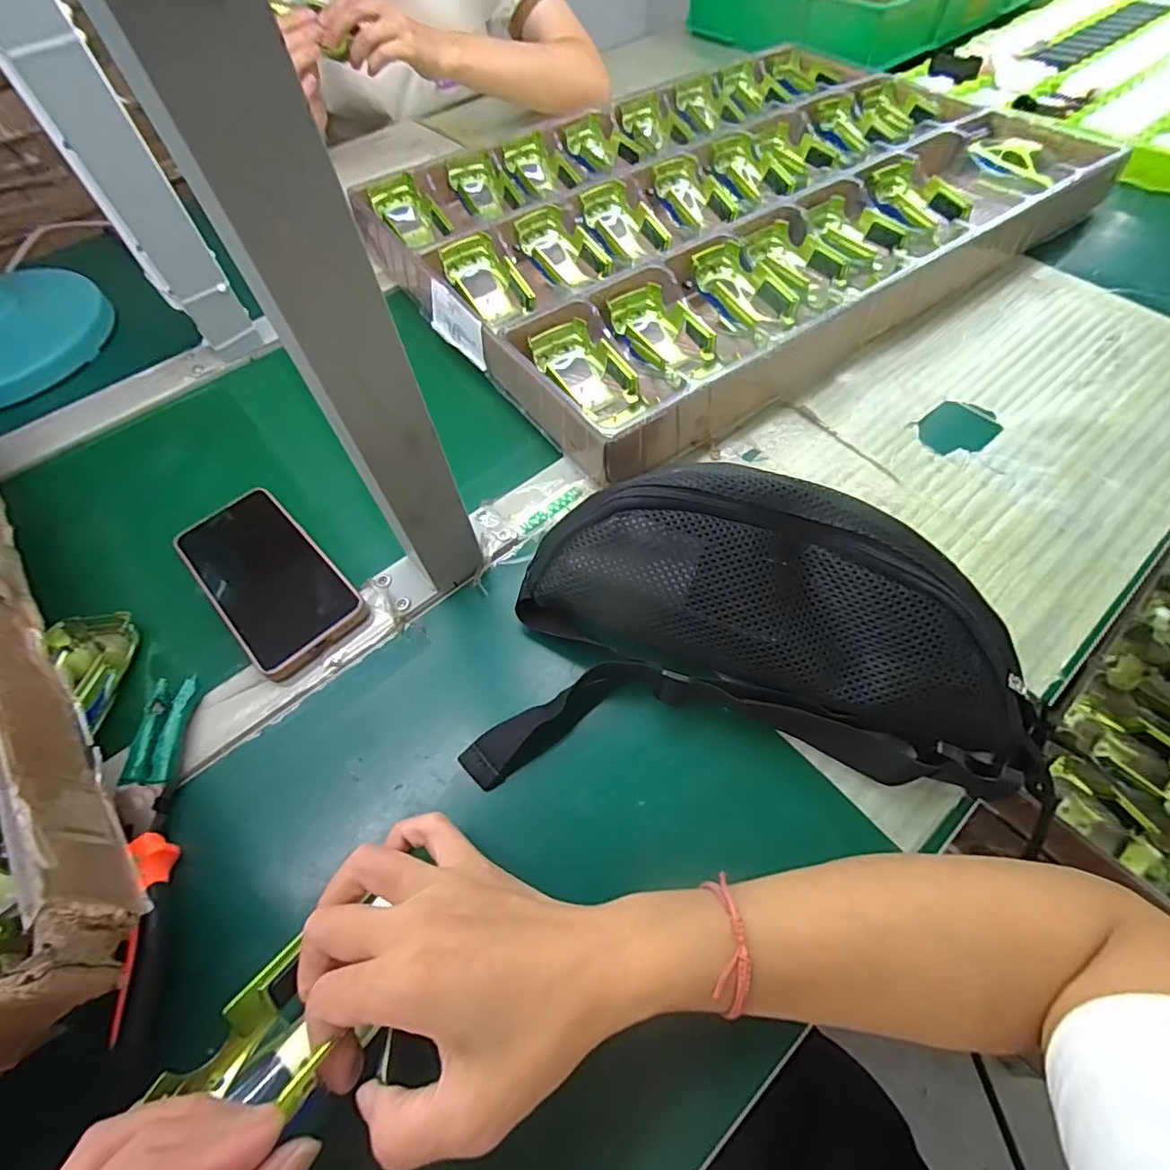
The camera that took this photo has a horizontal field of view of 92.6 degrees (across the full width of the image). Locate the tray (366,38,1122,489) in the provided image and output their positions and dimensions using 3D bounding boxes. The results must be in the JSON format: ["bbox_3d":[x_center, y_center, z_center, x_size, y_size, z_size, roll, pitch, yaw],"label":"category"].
[{"bbox_3d":[0.149,-0.390,0.572,0.646,0.049,0.435,-32,62,-16],"label":"tray"}]

